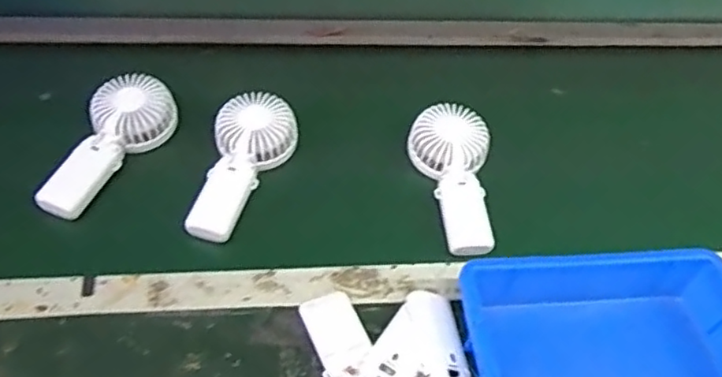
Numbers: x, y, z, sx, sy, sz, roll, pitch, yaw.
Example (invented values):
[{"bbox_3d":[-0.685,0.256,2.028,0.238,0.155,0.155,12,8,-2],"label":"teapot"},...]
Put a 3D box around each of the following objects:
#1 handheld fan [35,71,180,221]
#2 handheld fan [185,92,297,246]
[{"bbox_3d":[-0.271,-0.044,0.662,0.078,0.036,0.175,21,60,13],"label":"handheld fan"},{"bbox_3d":[-0.128,-0.024,0.659,0.079,0.034,0.178,15,61,8],"label":"handheld fan"}]

